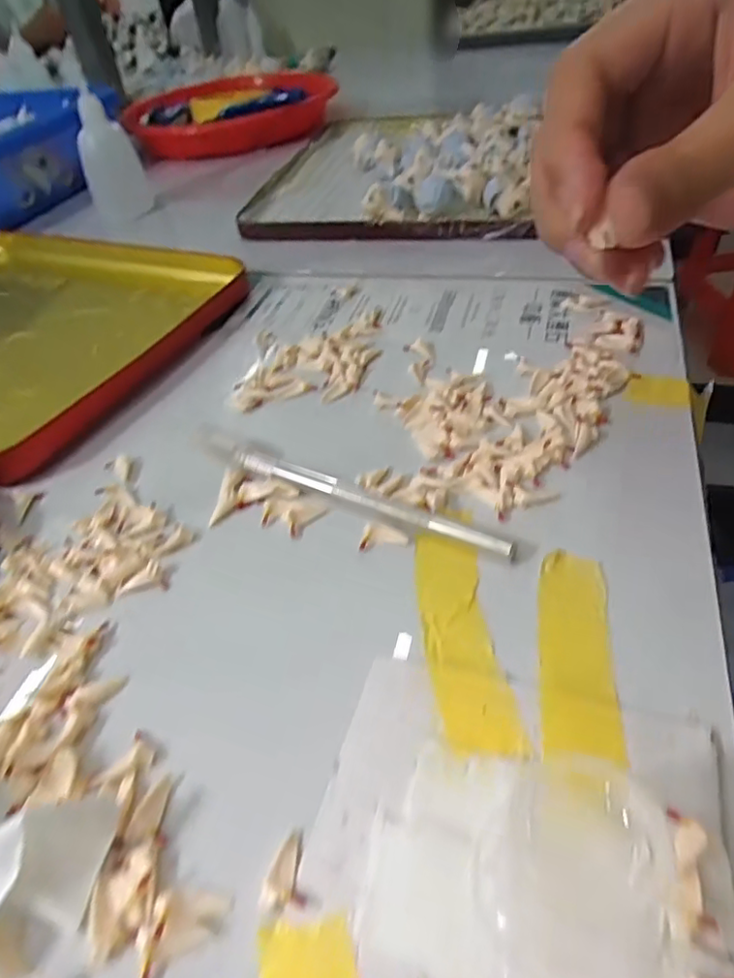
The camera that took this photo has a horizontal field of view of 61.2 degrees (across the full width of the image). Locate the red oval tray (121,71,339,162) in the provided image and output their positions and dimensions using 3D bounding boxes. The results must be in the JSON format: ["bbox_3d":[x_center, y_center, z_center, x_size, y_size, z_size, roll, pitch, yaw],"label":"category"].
[{"bbox_3d":[-0.135,-0.387,0.638,0.201,0.037,0.198,-8,43,-1],"label":"red oval tray"}]

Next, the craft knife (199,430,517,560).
[{"bbox_3d":[-0.010,0.000,0.231,0.134,0.006,0.009,18,49,25],"label":"craft knife"}]

